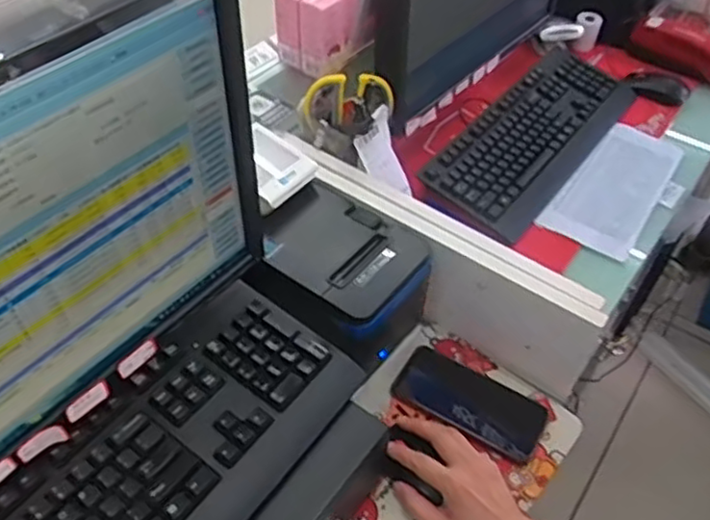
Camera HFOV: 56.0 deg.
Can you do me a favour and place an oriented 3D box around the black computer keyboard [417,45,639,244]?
[{"bbox_3d":[0.276,-0.194,0.999,0.152,0.037,0.420,32,54,23],"label":"black computer keyboard"}]

